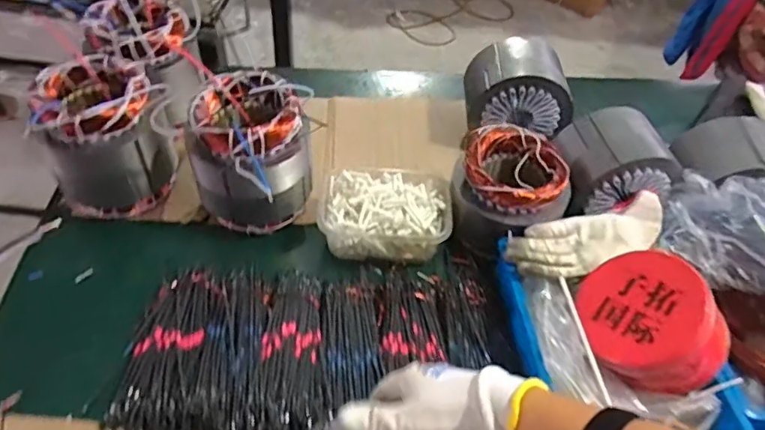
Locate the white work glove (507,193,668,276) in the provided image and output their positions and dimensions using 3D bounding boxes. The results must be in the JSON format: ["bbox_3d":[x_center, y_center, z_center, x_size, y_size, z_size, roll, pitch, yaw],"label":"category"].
[{"bbox_3d":[0.250,0.028,0.672,0.199,0.034,0.079,-10,52,-14],"label":"white work glove"}]

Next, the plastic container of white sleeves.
[{"bbox_3d":[0.003,0.002,0.756,0.173,0.065,0.114,3,50,-3],"label":"plastic container of white sleeves"}]

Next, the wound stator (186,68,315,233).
[{"bbox_3d":[-0.168,-0.077,0.746,0.152,0.162,0.143,3,50,-4],"label":"wound stator"}]

